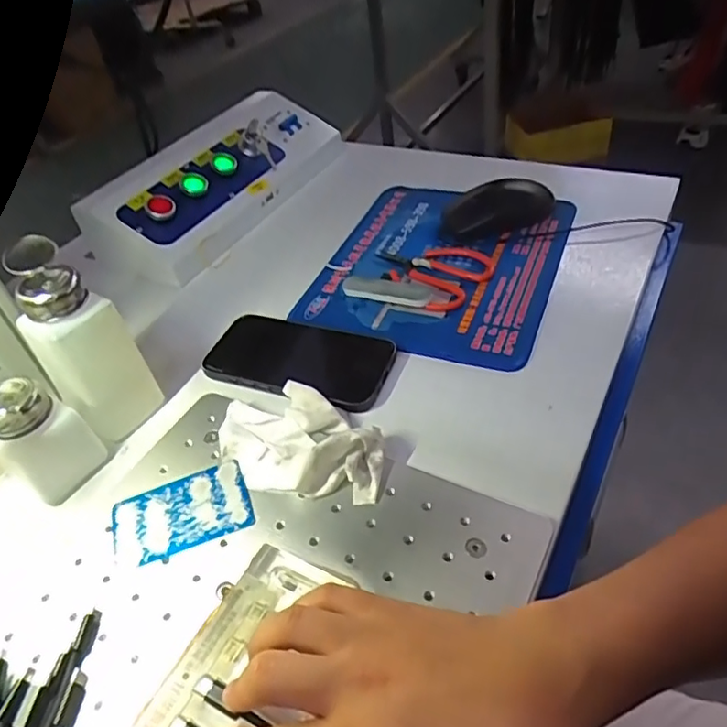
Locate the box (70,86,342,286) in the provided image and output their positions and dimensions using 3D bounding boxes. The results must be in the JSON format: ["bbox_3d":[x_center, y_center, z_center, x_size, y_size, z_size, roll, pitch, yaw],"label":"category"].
[{"bbox_3d":[-0.165,-0.214,0.657,0.133,0.078,0.312,15,47,23],"label":"box"}]

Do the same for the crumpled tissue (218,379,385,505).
[{"bbox_3d":[-0.044,0.049,0.387,0.126,0.027,0.077,29,53,33],"label":"crumpled tissue"}]

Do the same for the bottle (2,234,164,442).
[{"bbox_3d":[-0.196,-0.013,0.403,0.059,0.127,0.066,-36,50,-28],"label":"bottle"}]

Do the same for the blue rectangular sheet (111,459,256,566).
[{"bbox_3d":[-0.116,0.095,0.366,0.085,0.004,0.053,-21,48,-11],"label":"blue rectangular sheet"}]

